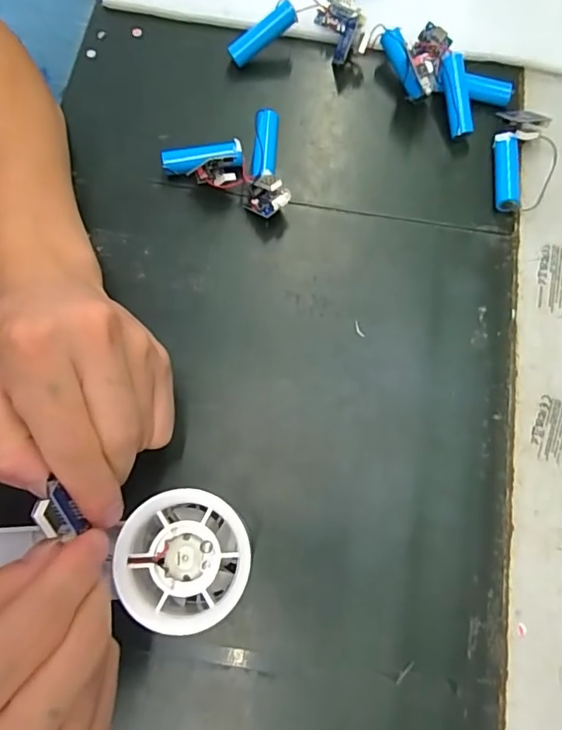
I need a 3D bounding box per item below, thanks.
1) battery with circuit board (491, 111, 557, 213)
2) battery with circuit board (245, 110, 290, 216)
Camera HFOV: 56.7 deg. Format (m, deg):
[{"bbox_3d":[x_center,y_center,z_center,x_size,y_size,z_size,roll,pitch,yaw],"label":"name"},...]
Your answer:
[{"bbox_3d":[0.159,-0.130,0.335,0.042,0.017,0.069,5,73,0],"label":"battery with circuit board"},{"bbox_3d":[-0.010,-0.124,0.328,0.025,0.026,0.076,-6,74,-3],"label":"battery with circuit board"}]

